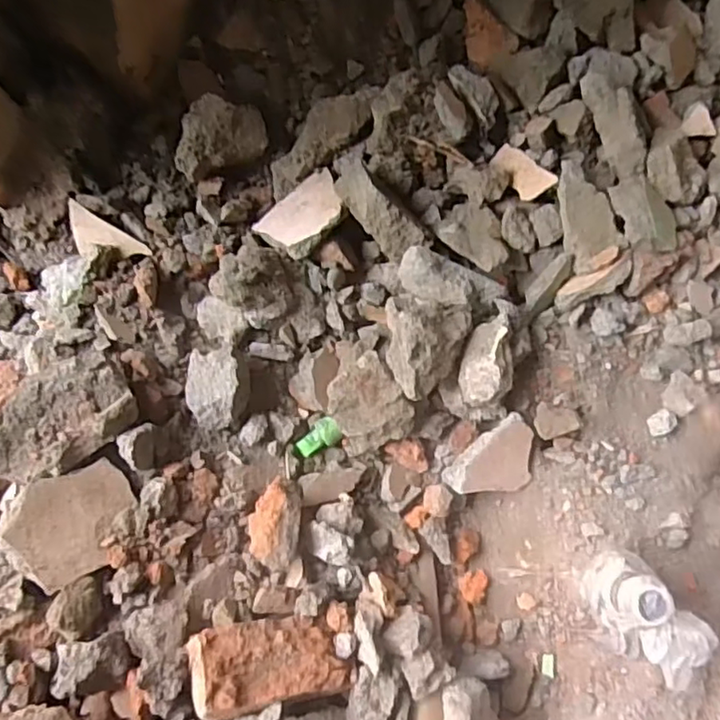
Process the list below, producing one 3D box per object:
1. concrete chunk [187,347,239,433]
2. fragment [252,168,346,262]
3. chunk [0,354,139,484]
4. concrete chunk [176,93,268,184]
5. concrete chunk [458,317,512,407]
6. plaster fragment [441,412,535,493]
[{"bbox_3d":[-0.103,0.021,0.446,0.034,0.031,0.054,0,80,-1],"label":"concrete chunk"},{"bbox_3d":[-0.042,-0.109,0.471,0.068,0.009,0.058,-38,53,1],"label":"fragment"},{"bbox_3d":[-0.192,0.039,0.403,0.090,0.043,0.057,-38,83,-7],"label":"chunk"},{"bbox_3d":[-0.104,-0.165,0.460,0.068,0.032,0.039,-26,81,-5],"label":"concrete chunk"},{"bbox_3d":[0.090,0.003,0.450,0.032,0.043,0.061,15,80,2],"label":"concrete chunk"},{"bbox_3d":[0.097,0.077,0.459,0.070,0.022,0.049,-37,111,-15],"label":"plaster fragment"}]

